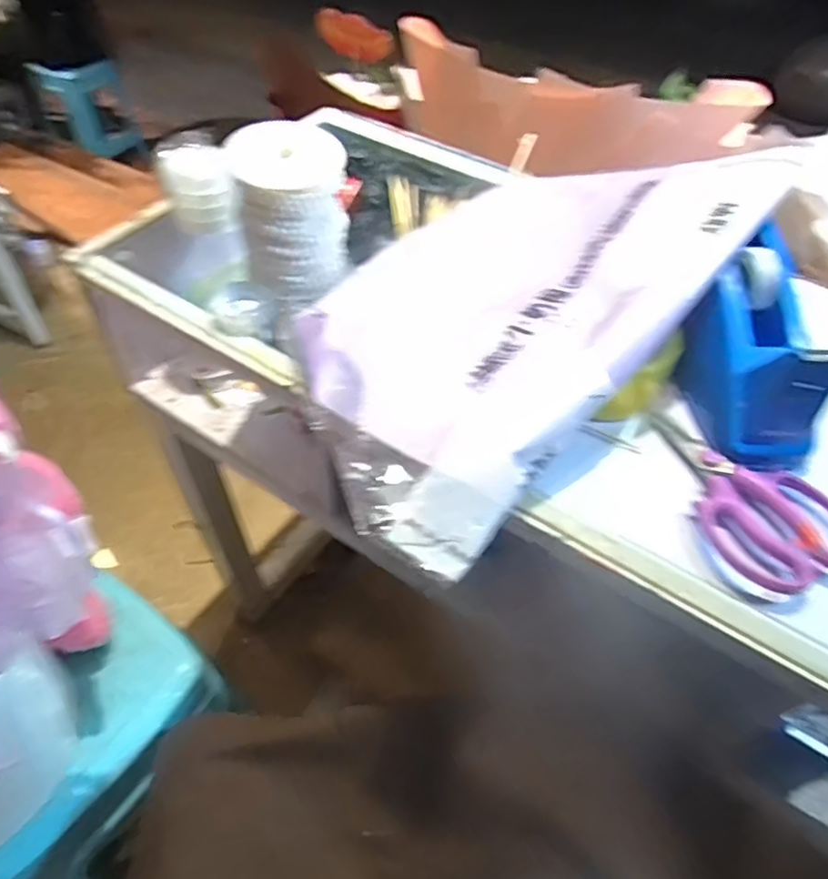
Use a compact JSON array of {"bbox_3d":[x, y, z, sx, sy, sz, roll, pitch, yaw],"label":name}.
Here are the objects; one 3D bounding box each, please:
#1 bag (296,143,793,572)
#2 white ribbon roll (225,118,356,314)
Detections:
[{"bbox_3d":[0.067,-0.121,0.518,0.261,0.111,0.420,37,61,23],"label":"bag"},{"bbox_3d":[-0.102,-0.192,0.554,0.090,0.129,0.095,-11,55,-9],"label":"white ribbon roll"}]

